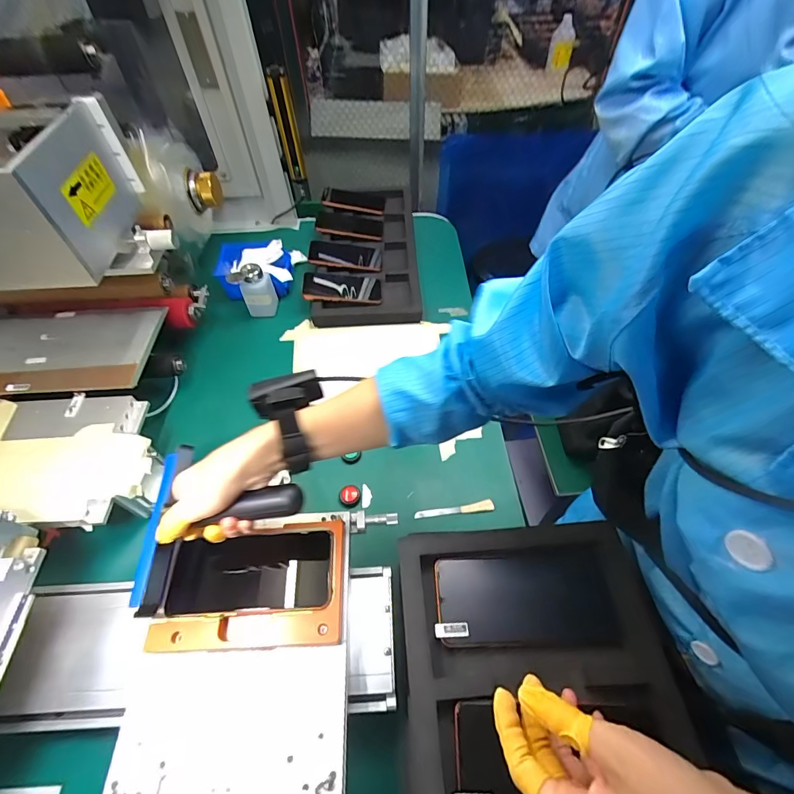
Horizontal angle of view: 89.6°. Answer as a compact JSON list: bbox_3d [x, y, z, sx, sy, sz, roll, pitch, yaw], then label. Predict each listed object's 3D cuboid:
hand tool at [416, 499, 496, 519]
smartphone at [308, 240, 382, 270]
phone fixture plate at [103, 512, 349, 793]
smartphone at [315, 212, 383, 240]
[{"bbox_3d":[0.083,0.163,0.583,0.114,0.012,0.014,-5,52,-2],"label":"hand tool"},{"bbox_3d":[-0.115,-0.318,0.896,0.157,0.013,0.085,8,55,-8],"label":"smartphone"},{"bbox_3d":[-0.150,0.235,0.390,0.200,0.032,0.227,-2,63,-2],"label":"phone fixture plate"},{"bbox_3d":[-0.114,-0.411,0.958,0.157,0.006,0.086,4,58,-6],"label":"smartphone"}]

